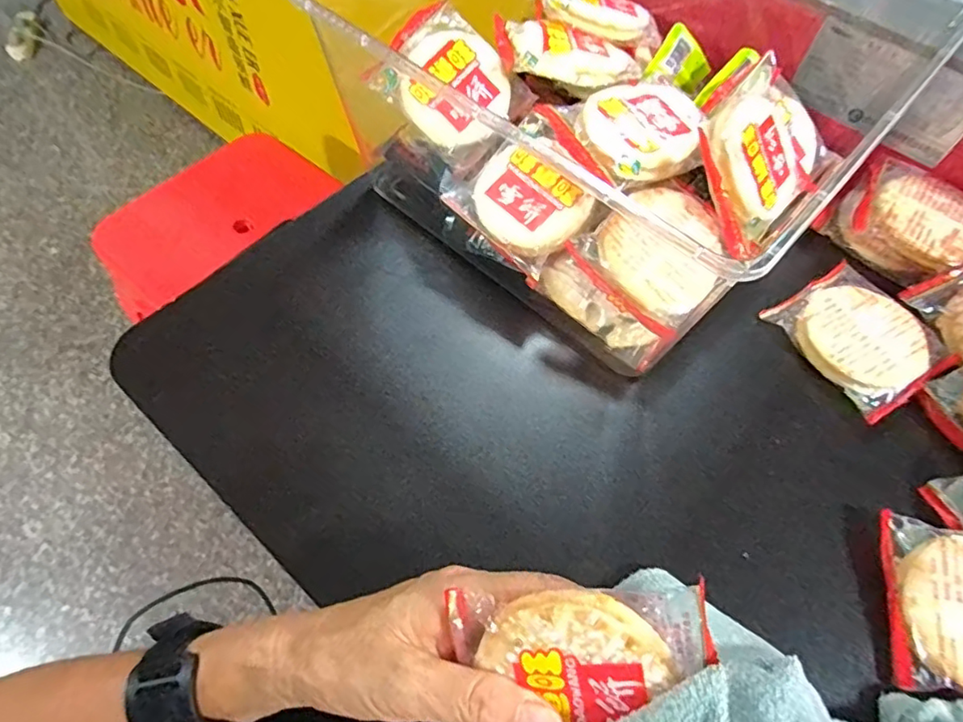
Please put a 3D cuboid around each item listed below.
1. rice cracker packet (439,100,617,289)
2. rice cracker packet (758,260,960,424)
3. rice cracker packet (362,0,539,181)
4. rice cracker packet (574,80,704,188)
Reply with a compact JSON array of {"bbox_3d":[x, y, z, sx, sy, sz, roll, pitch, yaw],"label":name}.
[{"bbox_3d":[0.035,-0.114,0.367,0.084,0.022,0.095,42,89,14],"label":"rice cracker packet"},{"bbox_3d":[0.254,-0.018,0.380,0.086,0.016,0.095,-31,67,-18],"label":"rice cracker packet"},{"bbox_3d":[-0.019,-0.190,0.388,0.096,0.014,0.079,44,83,-10],"label":"rice cracker packet"},{"bbox_3d":[0.103,-0.150,0.372,0.087,0.020,0.074,-23,65,-15],"label":"rice cracker packet"}]

